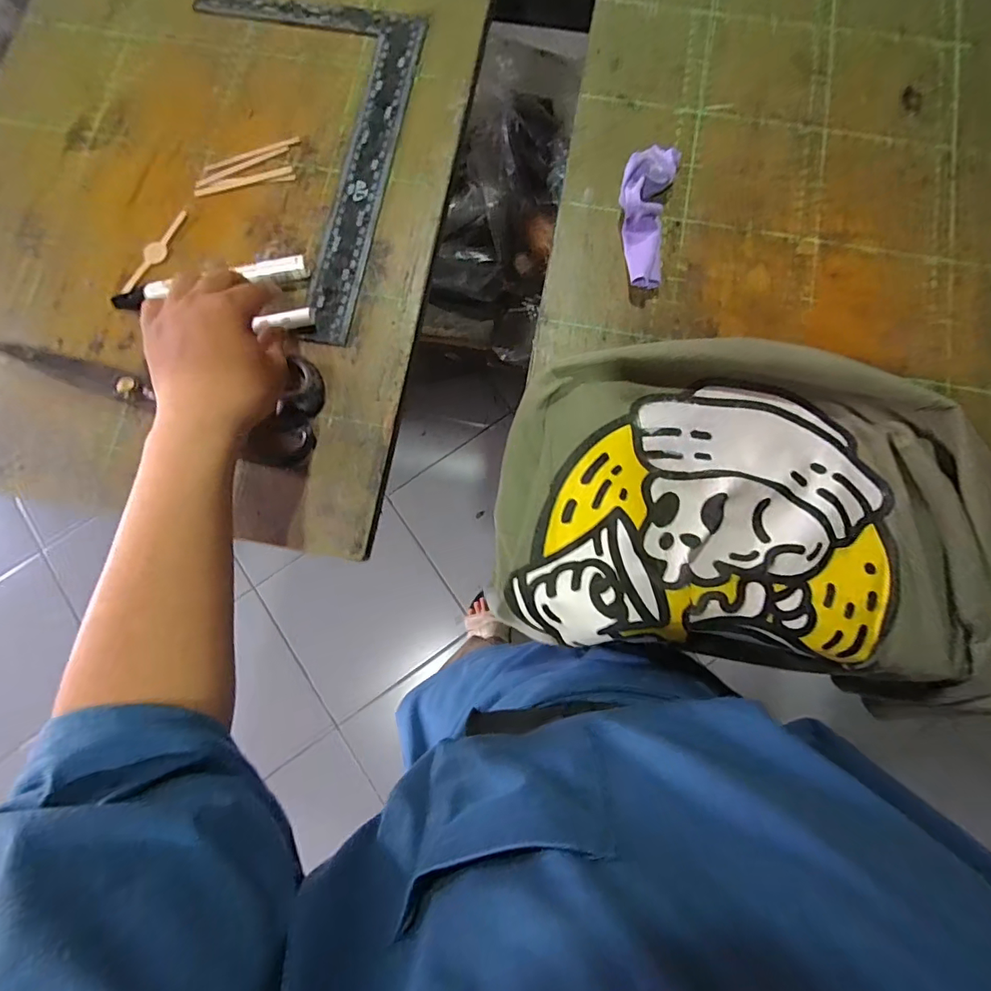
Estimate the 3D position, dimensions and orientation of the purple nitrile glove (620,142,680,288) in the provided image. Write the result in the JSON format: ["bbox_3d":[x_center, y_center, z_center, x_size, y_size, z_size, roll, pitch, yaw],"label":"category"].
[{"bbox_3d":[0.112,-0.215,0.374,0.040,0.030,0.126,11,79,4],"label":"purple nitrile glove"}]

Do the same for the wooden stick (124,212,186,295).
[{"bbox_3d":[-0.269,-0.193,0.392,0.019,0.004,0.080,23,80,6],"label":"wooden stick"}]

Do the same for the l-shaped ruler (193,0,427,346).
[{"bbox_3d":[-0.184,-0.284,0.408,0.201,0.004,0.317,10,79,3],"label":"l-shaped ruler"}]

